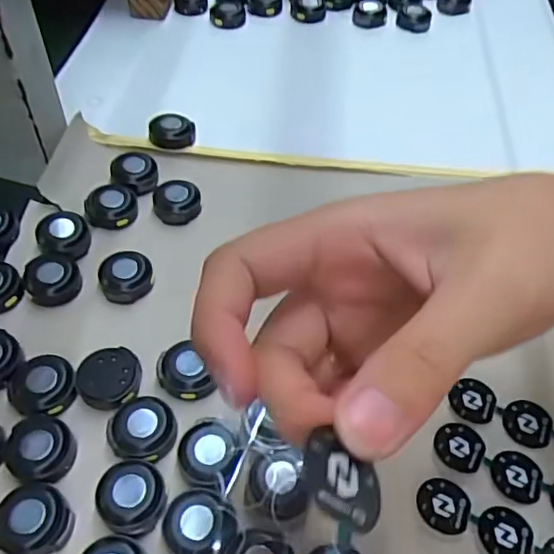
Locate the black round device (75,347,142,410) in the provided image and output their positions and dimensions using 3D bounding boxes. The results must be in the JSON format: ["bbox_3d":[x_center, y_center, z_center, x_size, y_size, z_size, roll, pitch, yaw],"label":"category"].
[{"bbox_3d":[-0.082,0.049,0.288,0.030,0.007,0.028,2,51,-3],"label":"black round device"}]

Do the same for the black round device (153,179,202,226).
[{"bbox_3d":[-0.062,-0.047,0.363,0.028,0.011,0.030,2,51,-3],"label":"black round device"}]

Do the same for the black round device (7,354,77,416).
[{"bbox_3d":[-0.114,0.052,0.285,0.030,0.011,0.032,2,51,-3],"label":"black round device"}]

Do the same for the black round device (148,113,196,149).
[{"bbox_3d":[-0.071,-0.099,0.403,0.031,0.013,0.031,2,51,-3],"label":"black round device"}]

